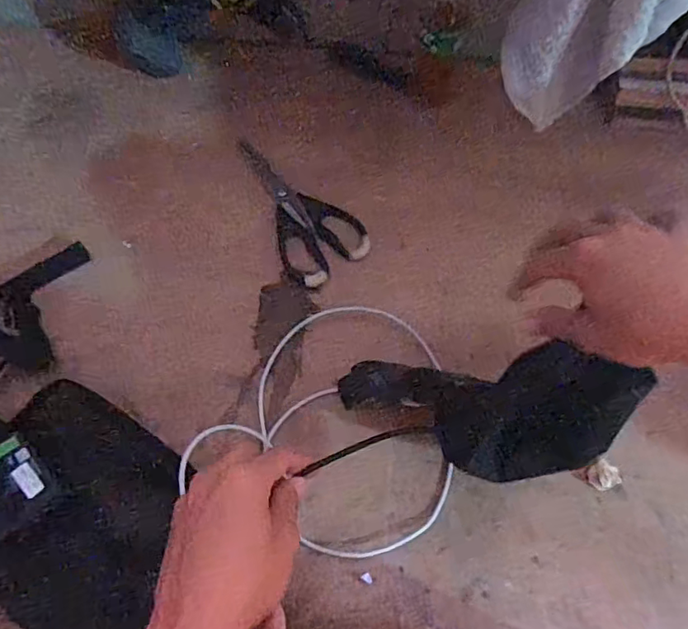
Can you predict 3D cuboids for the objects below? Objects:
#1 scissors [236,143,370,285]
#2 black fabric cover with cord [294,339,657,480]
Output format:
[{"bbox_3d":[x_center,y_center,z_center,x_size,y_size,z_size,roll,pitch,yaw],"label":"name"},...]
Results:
[{"bbox_3d":[-0.061,-0.131,0.644,0.097,0.009,0.207,-32,73,-14],"label":"scissors"},{"bbox_3d":[0.125,0.089,0.487,0.260,0.045,0.111,0,89,-2],"label":"black fabric cover with cord"}]

